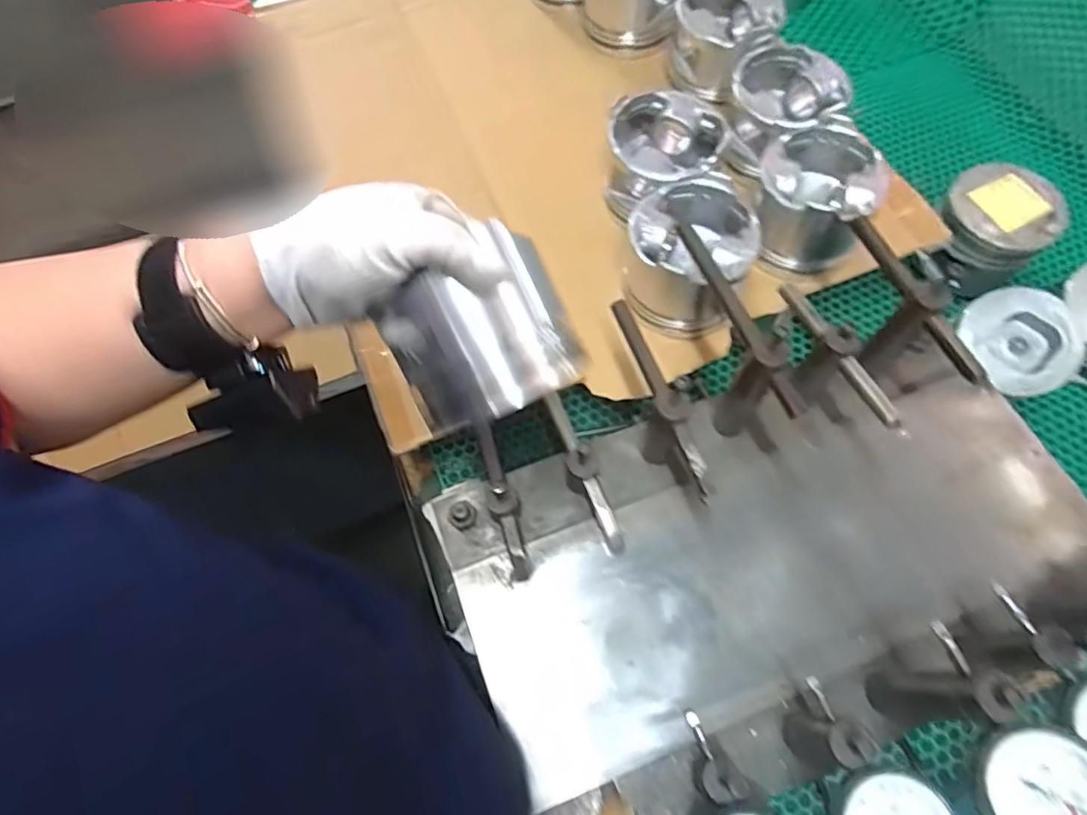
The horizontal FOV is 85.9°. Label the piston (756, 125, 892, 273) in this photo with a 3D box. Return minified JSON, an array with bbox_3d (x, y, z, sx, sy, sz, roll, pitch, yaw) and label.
[{"bbox_3d":[0.233,-0.183,0.509,0.099,0.066,0.100,21,69,11],"label":"piston"}]

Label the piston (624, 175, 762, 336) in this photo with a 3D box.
[{"bbox_3d":[0.120,-0.127,0.495,0.102,0.075,0.106,16,68,9],"label":"piston"}]

